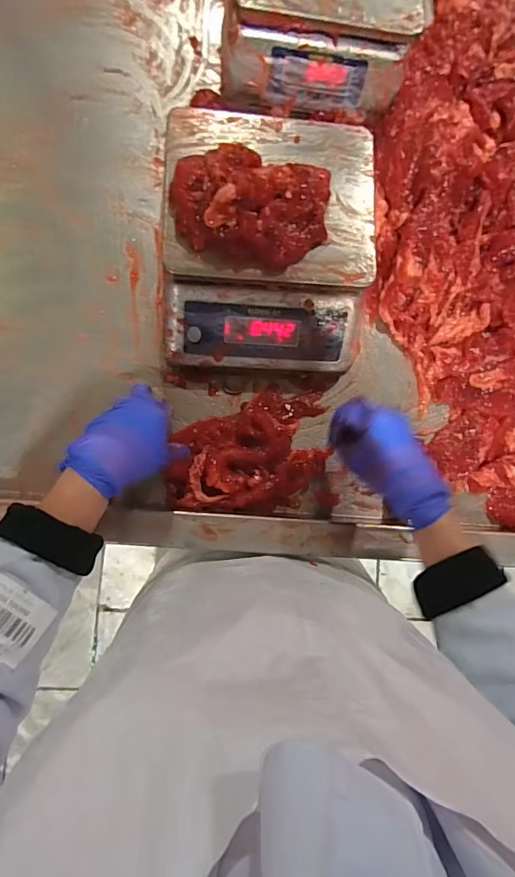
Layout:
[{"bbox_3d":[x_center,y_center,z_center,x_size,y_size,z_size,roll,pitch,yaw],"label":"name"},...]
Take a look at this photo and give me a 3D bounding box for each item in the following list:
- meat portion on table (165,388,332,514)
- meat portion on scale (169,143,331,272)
[{"bbox_3d":[-0.009,0.013,0.544,0.181,0.036,0.144,4,85,-6],"label":"meat portion on table"},{"bbox_3d":[-0.006,-0.230,0.452,0.151,0.037,0.110,8,84,-5],"label":"meat portion on scale"}]

